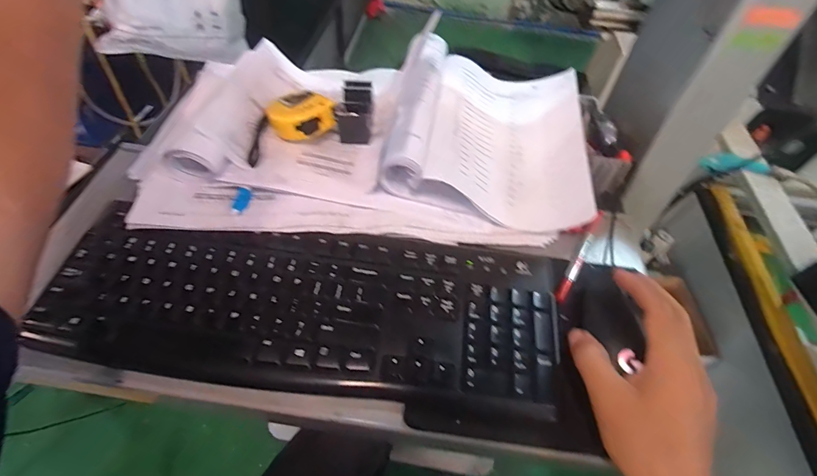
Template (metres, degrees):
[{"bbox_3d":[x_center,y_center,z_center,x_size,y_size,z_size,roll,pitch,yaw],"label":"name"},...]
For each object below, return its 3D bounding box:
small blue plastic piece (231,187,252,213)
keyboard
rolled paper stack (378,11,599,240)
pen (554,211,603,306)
[{"bbox_3d":[-0.164,-0.038,0.388,0.014,0.005,0.028,3,51,-2],"label":"small blue plastic piece"},{"bbox_3d":[-0.083,0.053,0.350,0.436,0.025,0.144,8,51,2],"label":"keyboard"},{"bbox_3d":[0.098,-0.148,0.472,0.222,0.058,0.295,12,51,5],"label":"rolled paper stack"},{"bbox_3d":[0.180,0.015,0.405,0.012,0.006,0.139,29,55,18],"label":"pen"}]

